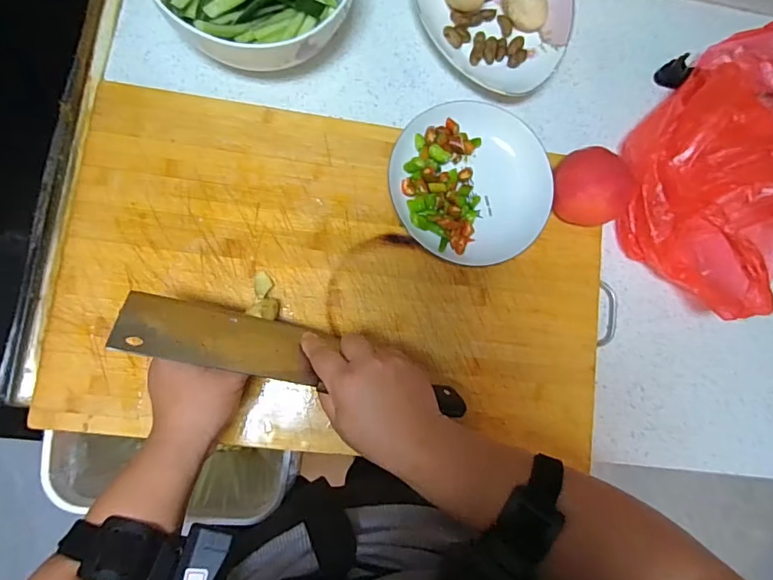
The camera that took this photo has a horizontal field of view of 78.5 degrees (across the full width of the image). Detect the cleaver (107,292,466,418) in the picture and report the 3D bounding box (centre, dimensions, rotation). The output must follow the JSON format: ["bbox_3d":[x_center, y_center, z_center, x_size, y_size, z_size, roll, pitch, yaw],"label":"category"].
[{"bbox_3d":[-0.069,0.062,0.402,0.287,0.092,0.023,17,111,-16],"label":"cleaver"}]

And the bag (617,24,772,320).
[{"bbox_3d":[0.400,-0.146,0.528,0.207,0.139,0.320,40,80,-1],"label":"bag"}]

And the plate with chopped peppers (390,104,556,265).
[{"bbox_3d":[0.089,-0.113,0.510,0.164,0.035,0.172,1,85,-9],"label":"plate with chopped peppers"}]

